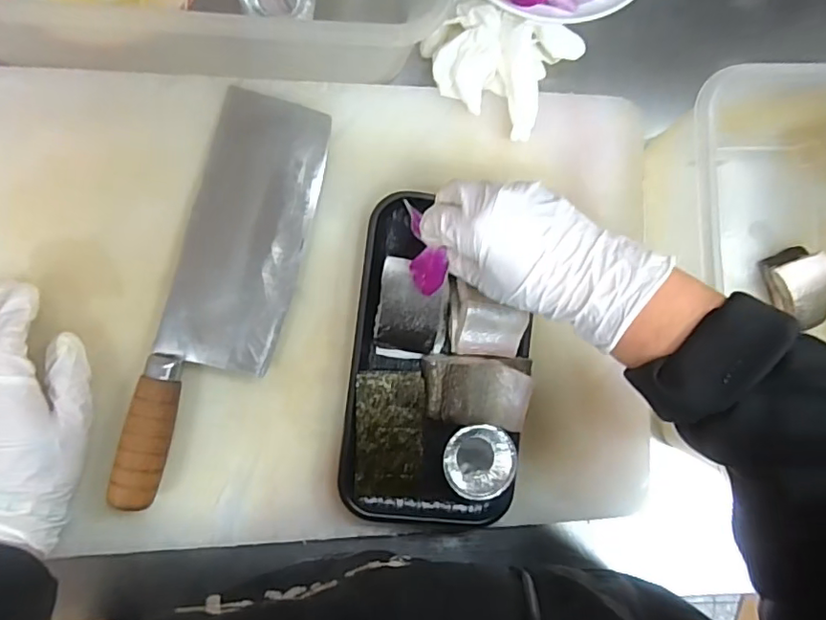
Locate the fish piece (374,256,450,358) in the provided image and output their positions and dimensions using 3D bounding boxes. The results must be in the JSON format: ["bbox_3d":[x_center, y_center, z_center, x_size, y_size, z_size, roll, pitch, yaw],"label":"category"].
[{"bbox_3d":[0.002,0.000,0.403,0.052,0.024,0.068,8,88,-8],"label":"fish piece"}]

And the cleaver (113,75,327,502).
[{"bbox_3d":[-0.132,-0.013,0.401,0.085,0.034,0.297,14,87,-8],"label":"cleaver"}]

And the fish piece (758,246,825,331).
[{"bbox_3d":[0.340,-0.019,0.491,0.048,0.029,0.067,-19,92,-8],"label":"fish piece"}]

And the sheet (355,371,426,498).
[{"bbox_3d":[-0.017,0.092,0.409,0.050,0.007,0.091,2,91,-10],"label":"sheet"}]

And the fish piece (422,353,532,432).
[{"bbox_3d":[0.047,0.060,0.408,0.077,0.016,0.048,7,88,-8],"label":"fish piece"}]

